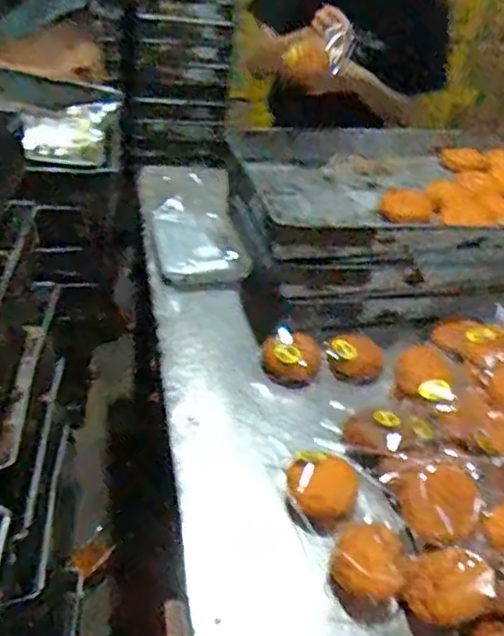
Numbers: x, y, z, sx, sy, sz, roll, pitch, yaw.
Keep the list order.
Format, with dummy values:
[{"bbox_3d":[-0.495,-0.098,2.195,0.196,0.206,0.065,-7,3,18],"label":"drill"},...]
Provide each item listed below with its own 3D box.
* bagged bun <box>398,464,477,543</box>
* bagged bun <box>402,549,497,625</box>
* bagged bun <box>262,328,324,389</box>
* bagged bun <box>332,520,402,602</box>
[{"bbox_3d":[0.224,0.219,0.785,0.094,0.048,0.081,22,39,18],"label":"bagged bun"},{"bbox_3d":[0.217,0.293,0.717,0.085,0.042,0.092,35,45,31],"label":"bagged bun"},{"bbox_3d":[0.063,0.058,1.021,0.089,0.056,0.087,5,37,-4],"label":"bagged bun"},{"bbox_3d":[0.133,0.284,0.757,0.074,0.050,0.081,5,37,-4],"label":"bagged bun"}]

